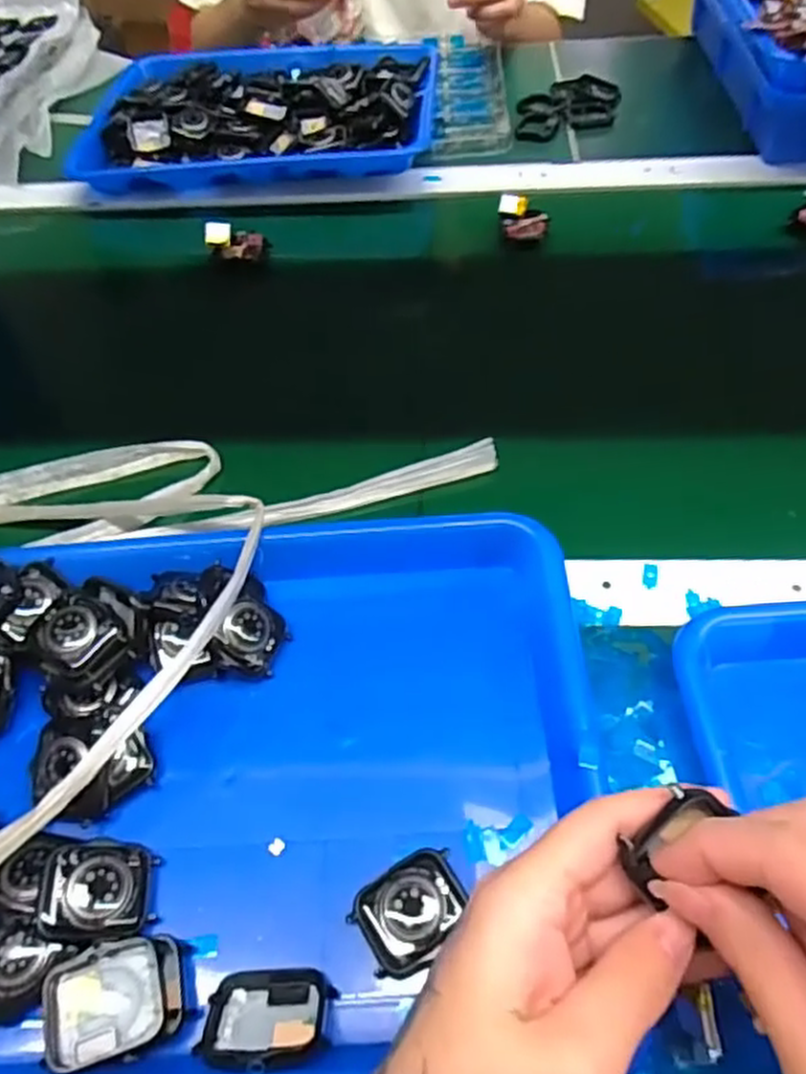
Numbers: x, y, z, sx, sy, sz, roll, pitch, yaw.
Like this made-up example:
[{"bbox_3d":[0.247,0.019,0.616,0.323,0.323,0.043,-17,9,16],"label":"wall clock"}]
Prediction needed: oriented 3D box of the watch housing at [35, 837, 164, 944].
[{"bbox_3d":[-0.125,0.146,0.306,0.045,0.009,0.037,12,61,-23],"label":"watch housing"}]

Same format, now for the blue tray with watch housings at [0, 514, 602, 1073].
[{"bbox_3d":[-0.079,0.101,0.339,0.328,0.044,0.262,-5,54,1],"label":"blue tray with watch housings"}]

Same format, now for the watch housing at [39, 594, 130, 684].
[{"bbox_3d":[-0.156,0.050,0.363,0.040,0.020,0.037,27,61,23],"label":"watch housing"}]

